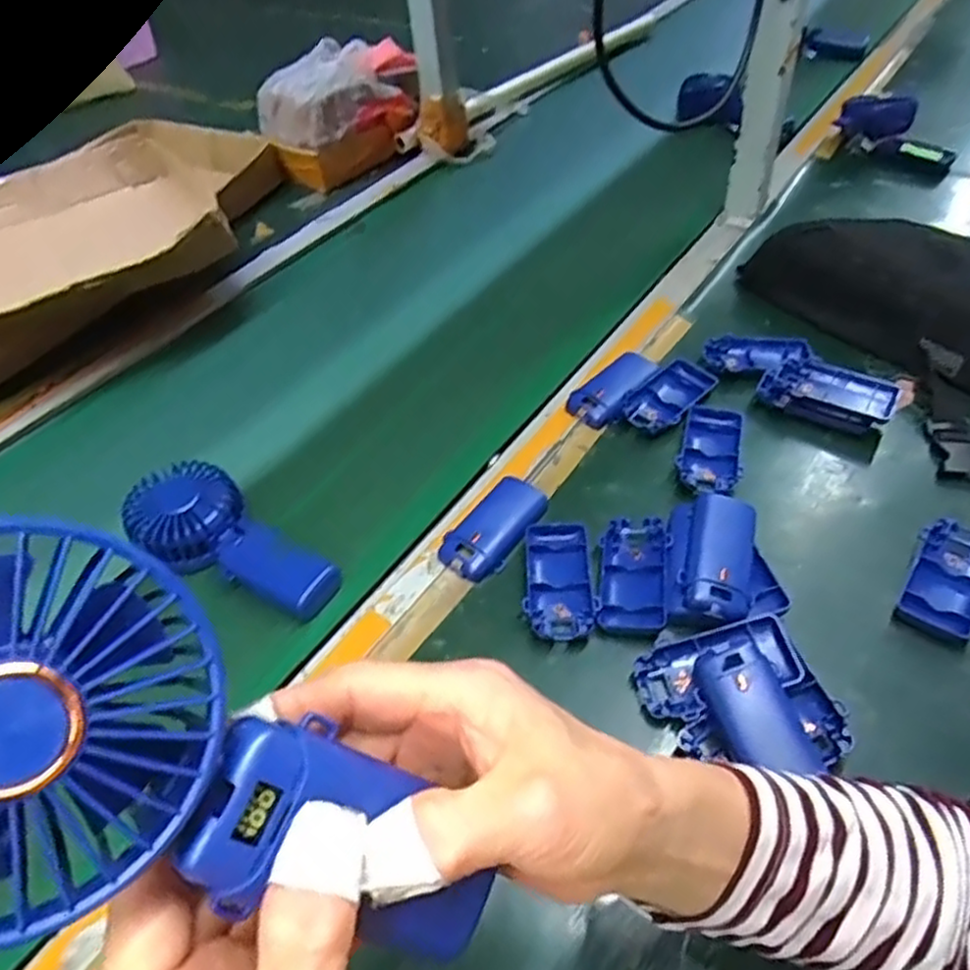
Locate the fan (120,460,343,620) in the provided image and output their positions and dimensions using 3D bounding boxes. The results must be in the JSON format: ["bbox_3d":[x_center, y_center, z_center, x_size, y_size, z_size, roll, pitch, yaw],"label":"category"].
[{"bbox_3d":[-0.189,0.042,0.523,0.180,0.038,0.080,29,57,28],"label":"fan"}]

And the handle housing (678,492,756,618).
[{"bbox_3d":[0.161,0.053,0.493,0.043,0.033,0.093,12,50,15],"label":"handle housing"}]

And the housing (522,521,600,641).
[{"bbox_3d":[0.052,0.068,0.506,0.047,0.014,0.093,-4,48,2],"label":"housing"}]

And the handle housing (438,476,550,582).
[{"bbox_3d":[0.008,0.032,0.537,0.046,0.017,0.094,27,56,26],"label":"handle housing"}]

